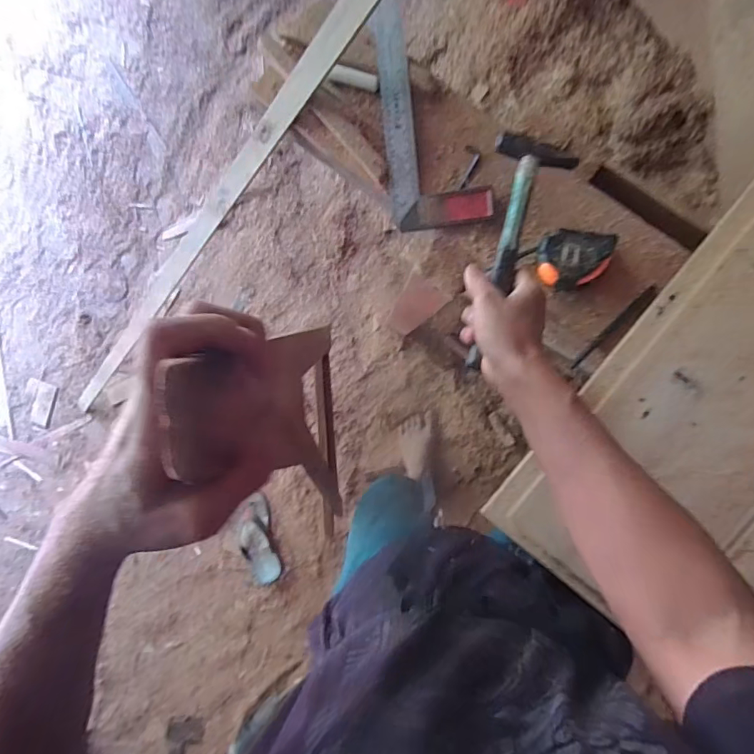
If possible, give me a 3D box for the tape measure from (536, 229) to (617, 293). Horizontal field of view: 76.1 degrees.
[{"bbox_3d":[0.230,-0.137,0.570,0.077,0.042,0.063,11,91,5],"label":"tape measure"}]

